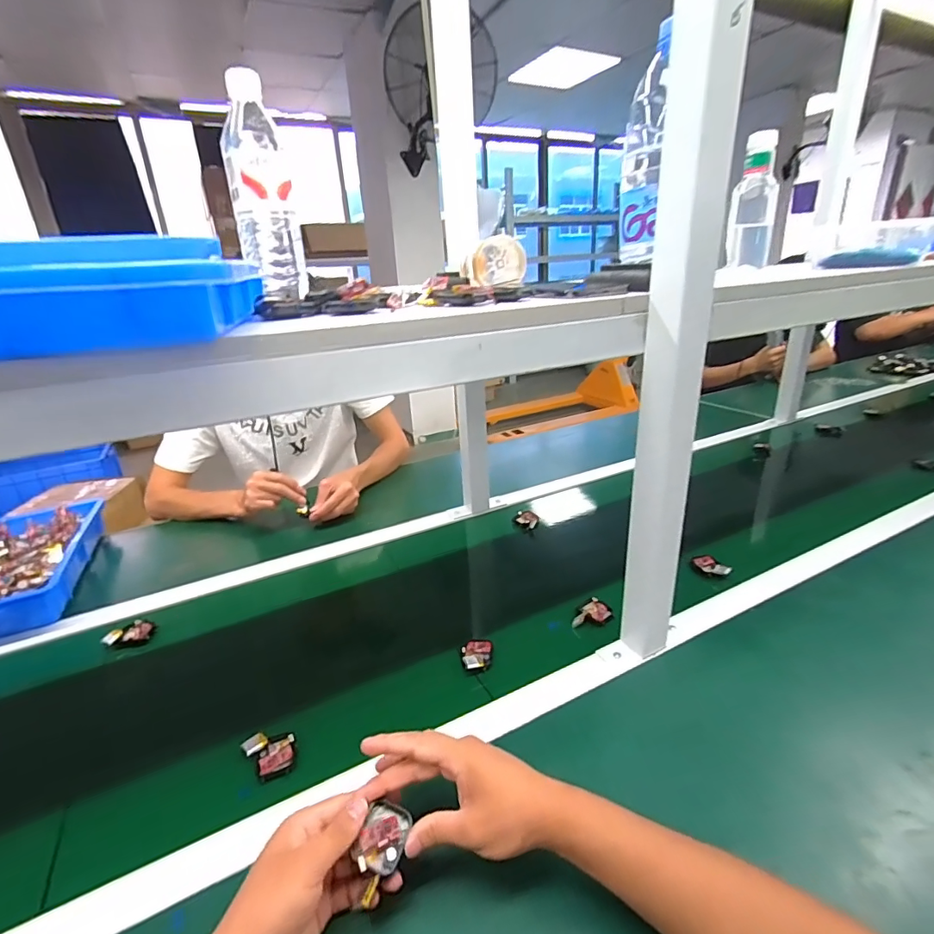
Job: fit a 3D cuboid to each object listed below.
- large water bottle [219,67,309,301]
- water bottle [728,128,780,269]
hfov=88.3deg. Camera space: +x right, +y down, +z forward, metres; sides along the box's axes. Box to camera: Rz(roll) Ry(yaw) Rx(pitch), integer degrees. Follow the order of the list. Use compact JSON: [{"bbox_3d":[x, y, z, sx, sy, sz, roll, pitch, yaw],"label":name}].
[{"bbox_3d":[-0.215,-0.291,0.505,0.062,0.208,0.062,-10,25,-17],"label":"large water bottle"},{"bbox_3d":[0.480,-0.441,0.802,0.066,0.194,0.060,11,27,28],"label":"water bottle"}]

